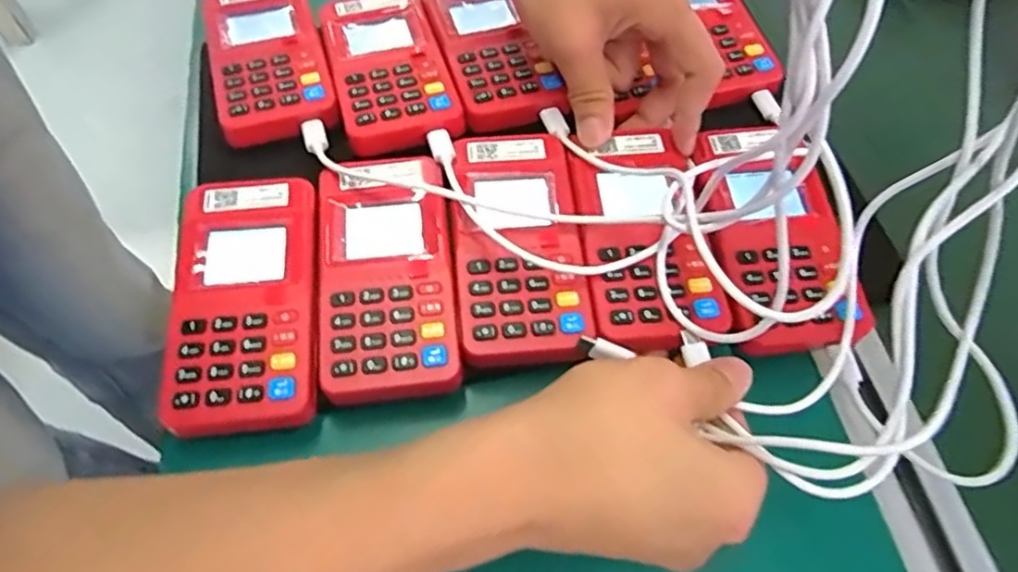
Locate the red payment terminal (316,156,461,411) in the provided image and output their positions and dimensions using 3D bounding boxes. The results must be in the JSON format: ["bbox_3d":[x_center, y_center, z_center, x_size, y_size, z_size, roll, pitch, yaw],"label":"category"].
[{"bbox_3d":[-0.057,-0.005,0.308,0.061,0.020,0.119,-5,60,-6],"label":"red payment terminal"}]

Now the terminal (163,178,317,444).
[{"bbox_3d":[-0.118,0.006,0.297,0.061,0.017,0.122,-5,59,-6],"label":"terminal"}]

